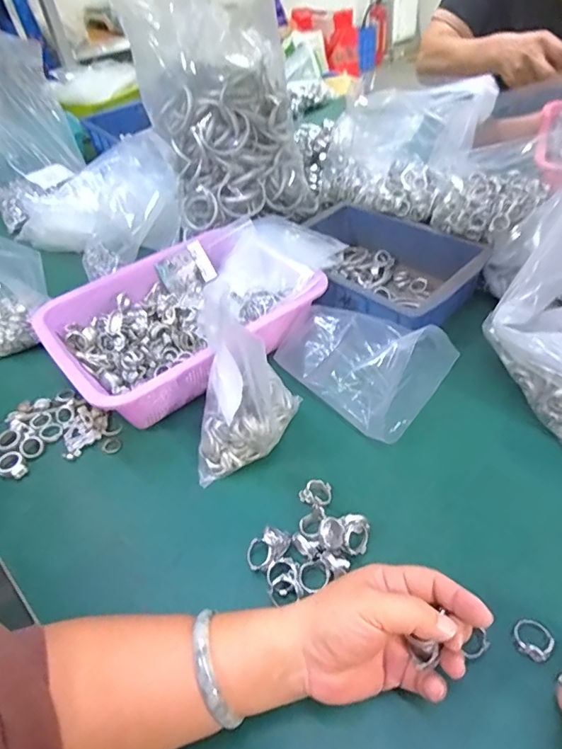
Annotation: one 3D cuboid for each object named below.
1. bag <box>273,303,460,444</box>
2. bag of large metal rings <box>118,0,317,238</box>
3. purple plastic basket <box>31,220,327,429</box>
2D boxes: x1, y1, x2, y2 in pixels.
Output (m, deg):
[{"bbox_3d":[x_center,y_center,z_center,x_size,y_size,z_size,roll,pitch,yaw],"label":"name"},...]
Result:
[{"bbox_3d":[0.084,-0.022,0.505,0.113,0.094,0.183,-34,51,-24],"label":"bag"},{"bbox_3d":[-0.075,-0.366,0.665,0.230,0.265,0.128,-10,45,-3],"label":"bag of large metal rings"},{"bbox_3d":[-0.121,-0.066,0.570,0.287,0.079,0.219,-34,51,-25],"label":"purple plastic basket"}]

